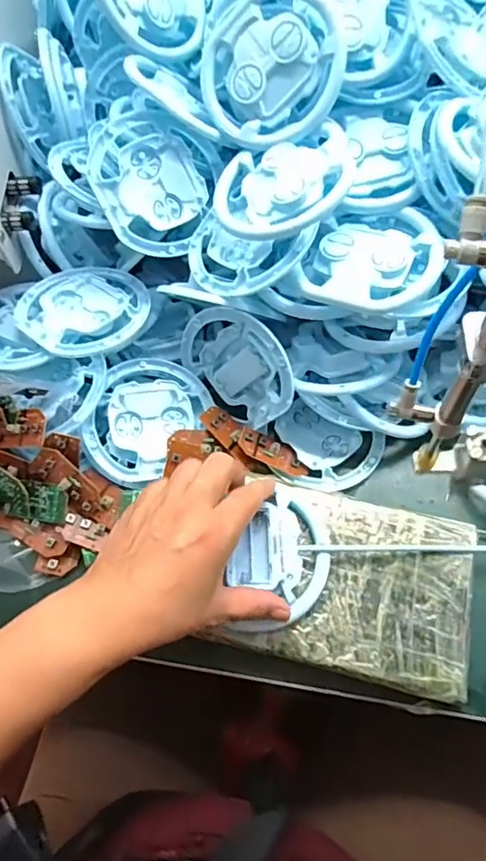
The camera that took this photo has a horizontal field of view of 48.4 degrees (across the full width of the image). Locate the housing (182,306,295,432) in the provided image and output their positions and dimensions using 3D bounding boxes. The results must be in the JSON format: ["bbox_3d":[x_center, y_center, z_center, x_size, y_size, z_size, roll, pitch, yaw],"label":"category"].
[{"bbox_3d":[-0.003,-0.054,0.428,0.102,0.083,0.023,42,51,16],"label":"housing"}]

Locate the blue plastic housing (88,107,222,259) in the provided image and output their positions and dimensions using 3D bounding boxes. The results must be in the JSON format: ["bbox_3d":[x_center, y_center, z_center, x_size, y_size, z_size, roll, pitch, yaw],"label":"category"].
[{"bbox_3d":[-0.072,-0.190,0.418,0.097,0.020,0.097,-1,93,-15],"label":"blue plastic housing"}]

